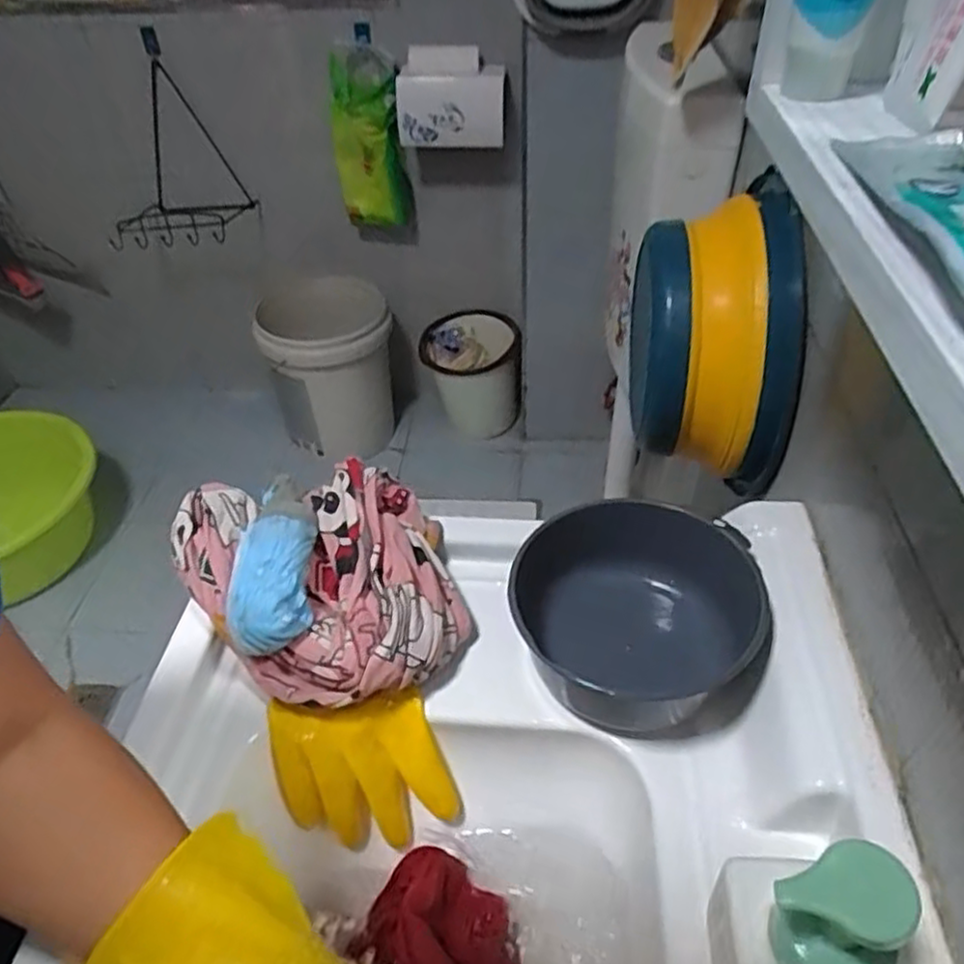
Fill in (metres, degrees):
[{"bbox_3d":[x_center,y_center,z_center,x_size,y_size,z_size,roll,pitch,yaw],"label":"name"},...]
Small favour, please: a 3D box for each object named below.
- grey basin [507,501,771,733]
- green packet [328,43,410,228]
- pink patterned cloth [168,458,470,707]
[{"bbox_3d":[0.109,0.103,0.530,0.159,0.120,0.155,-4,43,-1],"label":"grey basin"},{"bbox_3d":[-0.228,-0.687,1.478,0.155,0.359,0.066,15,43,15],"label":"green packet"},{"bbox_3d":[-0.112,0.069,0.517,0.178,0.073,0.185,-21,46,-18],"label":"pink patterned cloth"}]

